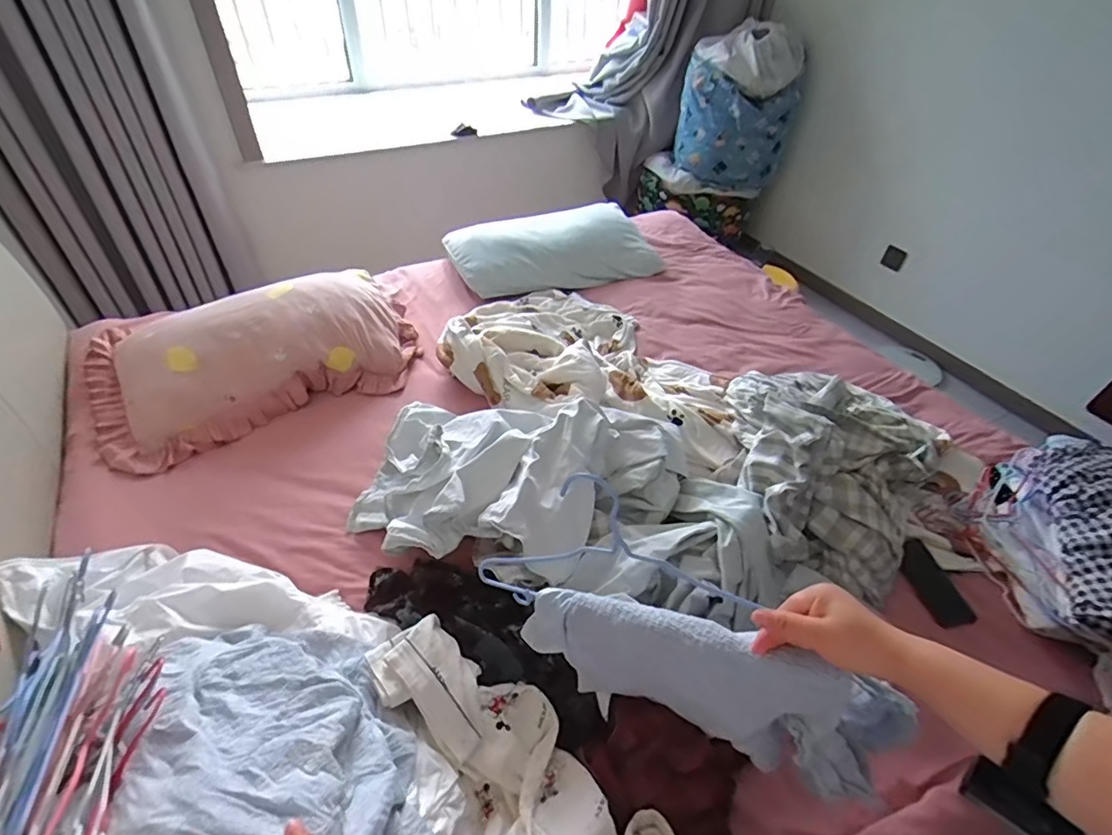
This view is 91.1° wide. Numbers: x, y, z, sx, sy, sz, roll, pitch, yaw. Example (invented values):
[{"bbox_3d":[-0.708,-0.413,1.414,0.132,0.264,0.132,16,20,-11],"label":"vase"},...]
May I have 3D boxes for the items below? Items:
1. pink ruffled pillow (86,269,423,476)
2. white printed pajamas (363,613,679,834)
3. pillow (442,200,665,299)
[{"bbox_3d":[-0.700,-0.174,1.284,0.718,0.165,0.501,-19,49,-22],"label":"pink ruffled pillow"},{"bbox_3d":[-0.041,0.466,0.695,0.493,0.097,0.183,35,52,28],"label":"white printed pajamas"},{"bbox_3d":[0.002,-0.548,1.753,0.661,0.127,0.325,-15,47,-18],"label":"pillow"}]

